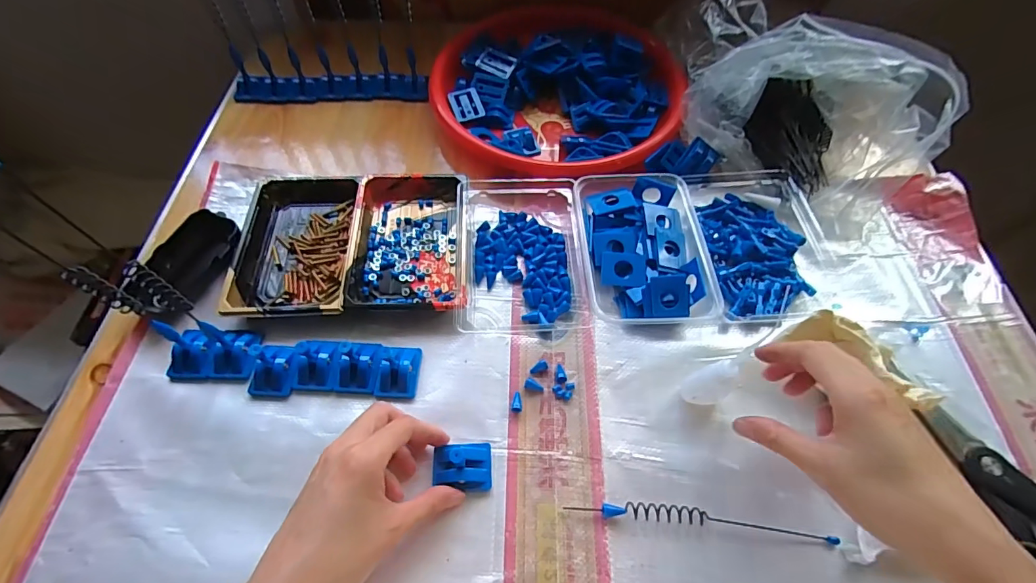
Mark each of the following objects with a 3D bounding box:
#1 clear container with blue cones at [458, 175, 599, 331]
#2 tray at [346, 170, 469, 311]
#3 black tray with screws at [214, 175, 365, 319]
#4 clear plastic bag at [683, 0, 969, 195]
[{"bbox_3d":[0.004,-0.042,0.448,0.118,0.033,0.168,-2,60,-2],"label":"clear container with blue cones"},{"bbox_3d":[-0.103,-0.050,0.450,0.106,0.027,0.156,-1,60,-2],"label":"tray"},{"bbox_3d":[-0.210,-0.046,0.450,0.108,0.027,0.160,-1,60,-1],"label":"black tray with screws"},{"bbox_3d":[0.309,-0.231,0.499,0.238,0.100,0.239,2,60,0],"label":"clear plastic bag"}]

